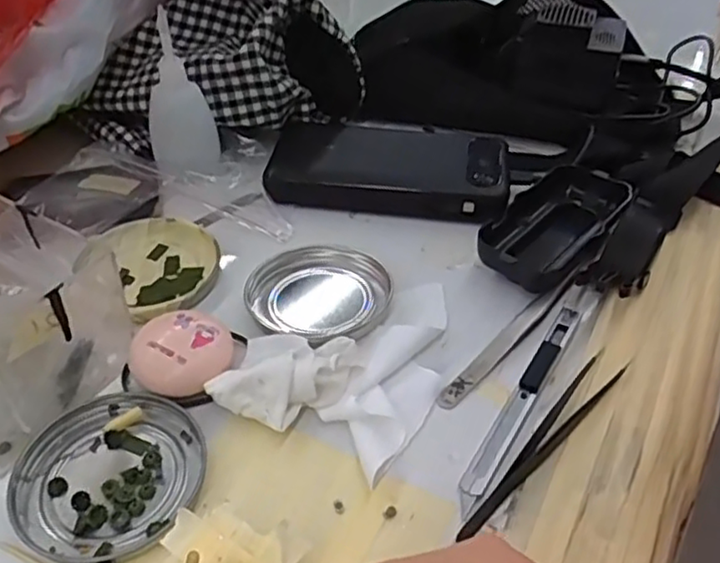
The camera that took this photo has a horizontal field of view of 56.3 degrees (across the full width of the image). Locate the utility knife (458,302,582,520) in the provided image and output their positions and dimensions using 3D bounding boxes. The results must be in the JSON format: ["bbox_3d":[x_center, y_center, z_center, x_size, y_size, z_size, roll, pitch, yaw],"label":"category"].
[{"bbox_3d":[0.081,0.053,0.328,0.011,0.004,0.144,23,48,23],"label":"utility knife"}]

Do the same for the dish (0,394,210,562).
[{"bbox_3d":[-0.109,0.083,0.293,0.077,0.008,0.076,0,43,0],"label":"dish"}]

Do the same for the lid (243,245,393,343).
[{"bbox_3d":[-0.022,0.004,0.371,0.073,0.012,0.072,0,43,0],"label":"lid"}]

